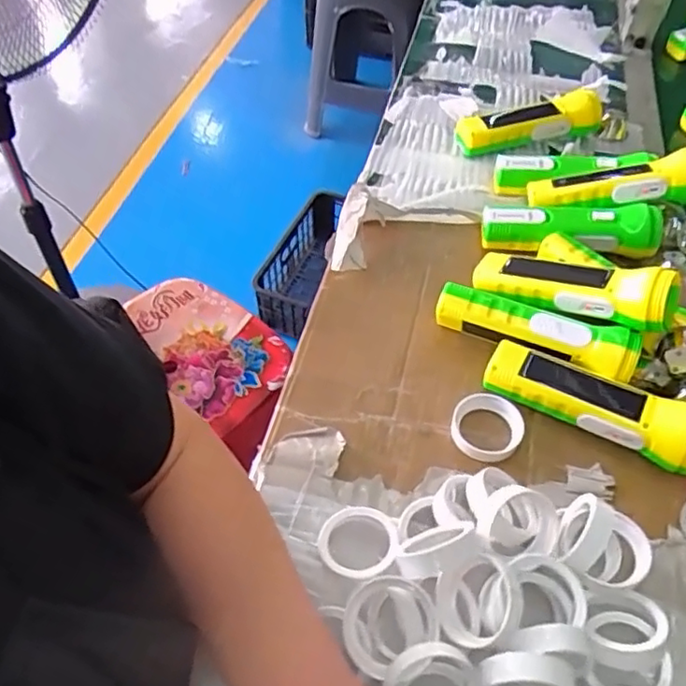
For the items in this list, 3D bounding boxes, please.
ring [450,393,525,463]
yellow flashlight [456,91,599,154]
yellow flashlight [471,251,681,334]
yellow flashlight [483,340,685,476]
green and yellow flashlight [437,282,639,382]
[{"bbox_3d":[0.114,0.065,0.490,0.055,0.015,0.056,0,51,0],"label":"ring"},{"bbox_3d":[0.214,-0.255,0.710,0.165,0.039,0.052,-7,52,-6],"label":"yellow flashlight"},{"bbox_3d":[0.193,-0.050,0.530,0.164,0.038,0.039,16,51,32],"label":"yellow flashlight"},{"bbox_3d":[0.195,0.047,0.488,0.163,0.046,0.045,25,55,19],"label":"yellow flashlight"},{"bbox_3d":[0.160,-0.008,0.524,0.162,0.038,0.043,20,54,16],"label":"green and yellow flashlight"}]

